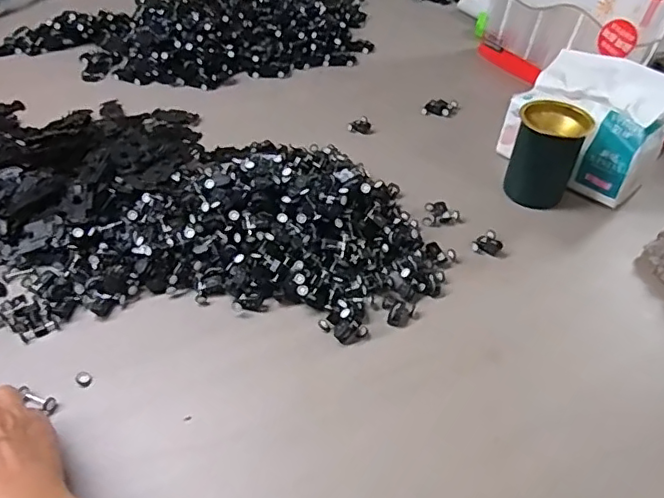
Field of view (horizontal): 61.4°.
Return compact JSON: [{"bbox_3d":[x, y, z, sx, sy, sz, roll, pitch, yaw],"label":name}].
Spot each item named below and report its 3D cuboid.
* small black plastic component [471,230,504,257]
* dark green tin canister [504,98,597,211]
[{"bbox_3d":[0.164,-0.005,0.589,0.029,0.012,0.025,-28,52,-28],"label":"small black plastic component"},{"bbox_3d":[0.243,-0.106,0.640,0.073,0.101,0.066,27,49,23],"label":"dark green tin canister"}]

